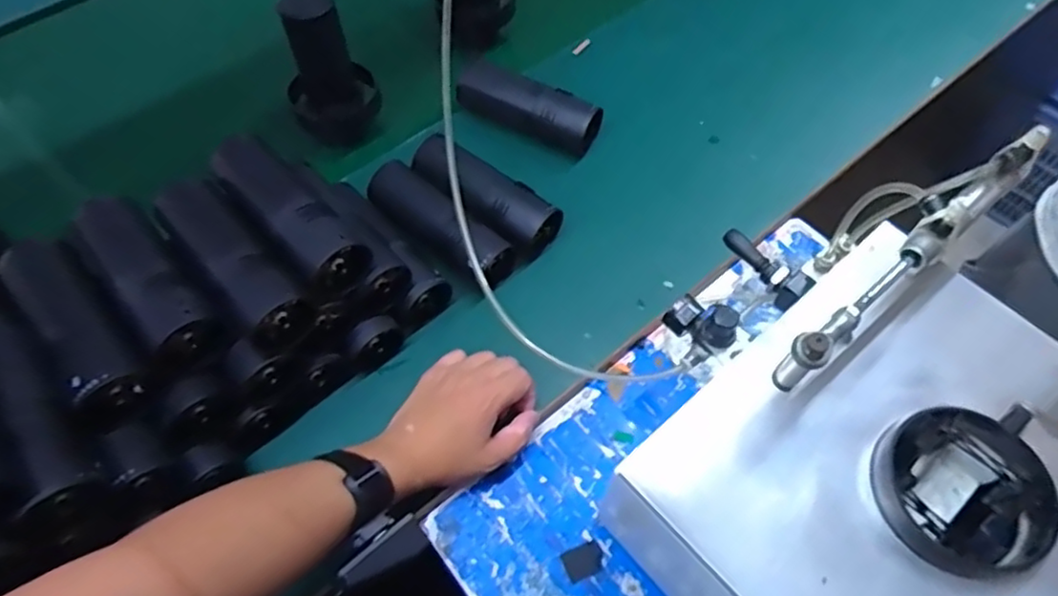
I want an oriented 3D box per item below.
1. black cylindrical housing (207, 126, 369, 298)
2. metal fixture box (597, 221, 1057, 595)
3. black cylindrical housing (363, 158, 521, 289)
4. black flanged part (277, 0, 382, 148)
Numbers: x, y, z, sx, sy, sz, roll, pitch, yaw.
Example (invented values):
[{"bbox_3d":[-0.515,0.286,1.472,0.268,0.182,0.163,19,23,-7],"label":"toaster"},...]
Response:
[{"bbox_3d":[-0.200,-0.072,0.541,0.057,0.045,0.160,-38,67,-19],"label":"black cylindrical housing"},{"bbox_3d":[0.265,0.174,0.474,0.293,0.169,0.321,-37,66,-19],"label":"metal fixture box"},{"bbox_3d":[-0.090,-0.073,0.656,0.163,0.062,0.056,37,67,19],"label":"black cylindrical housing"},{"bbox_3d":[-0.211,-0.241,0.683,0.091,0.169,0.088,-21,62,-12],"label":"black flanged part"}]

